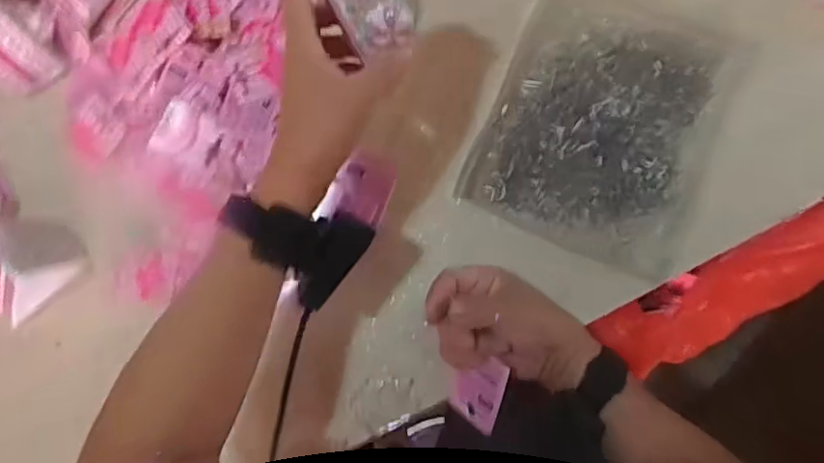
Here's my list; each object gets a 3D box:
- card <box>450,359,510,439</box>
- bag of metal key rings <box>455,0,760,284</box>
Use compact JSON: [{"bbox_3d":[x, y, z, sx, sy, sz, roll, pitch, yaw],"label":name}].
[{"bbox_3d":[0.052,0.127,0.495,0.049,0.004,0.061,30,120,41],"label":"card"},{"bbox_3d":[0.164,-0.092,0.519,0.187,0.027,0.214,22,88,5],"label":"bag of metal key rings"}]

